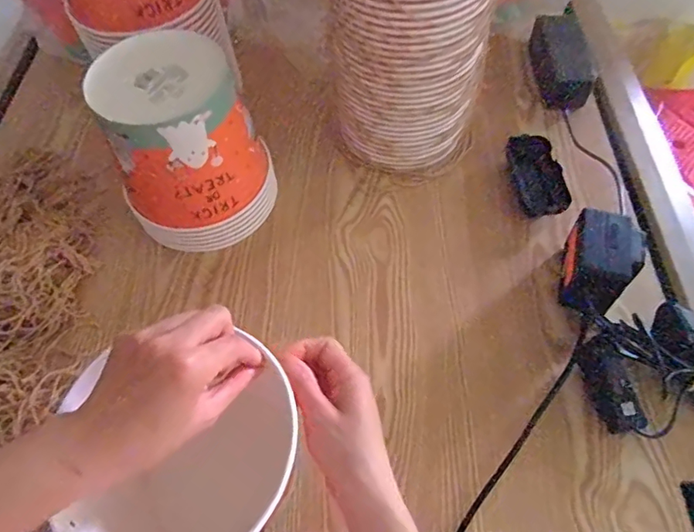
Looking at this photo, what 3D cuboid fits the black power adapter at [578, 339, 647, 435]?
[{"bbox_3d":[0.233,0.108,0.446,0.033,0.031,0.077,-12,61,-4],"label":"black power adapter"}]

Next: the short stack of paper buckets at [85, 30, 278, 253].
[{"bbox_3d":[-0.159,-0.119,0.517,0.136,0.176,0.132,-10,59,-4],"label":"short stack of paper buckets"}]

